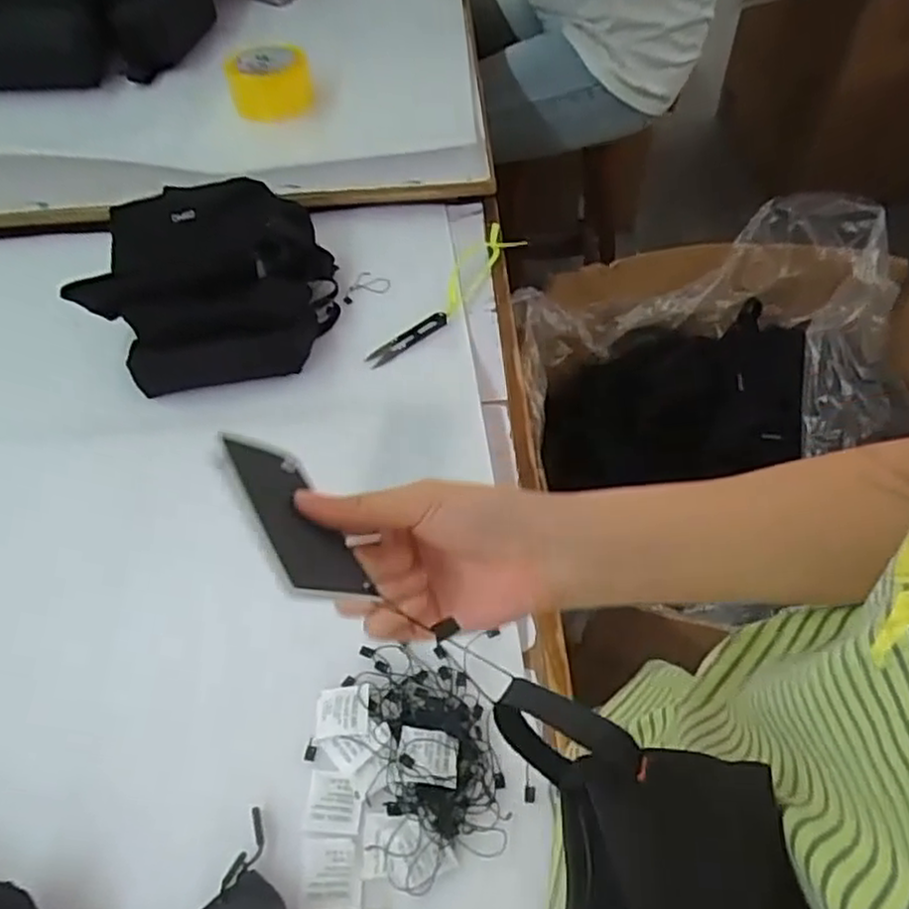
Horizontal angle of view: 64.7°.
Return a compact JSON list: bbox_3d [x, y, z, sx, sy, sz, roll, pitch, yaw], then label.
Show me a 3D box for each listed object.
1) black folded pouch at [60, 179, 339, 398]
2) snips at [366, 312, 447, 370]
[{"bbox_3d":[-0.258,-0.180,0.762,0.247,0.111,0.205,-8,54,-3],"label":"black folded pouch"},{"bbox_3d":[-0.050,-0.124,0.770,0.101,0.010,0.027,-32,59,-19],"label":"snips"}]

